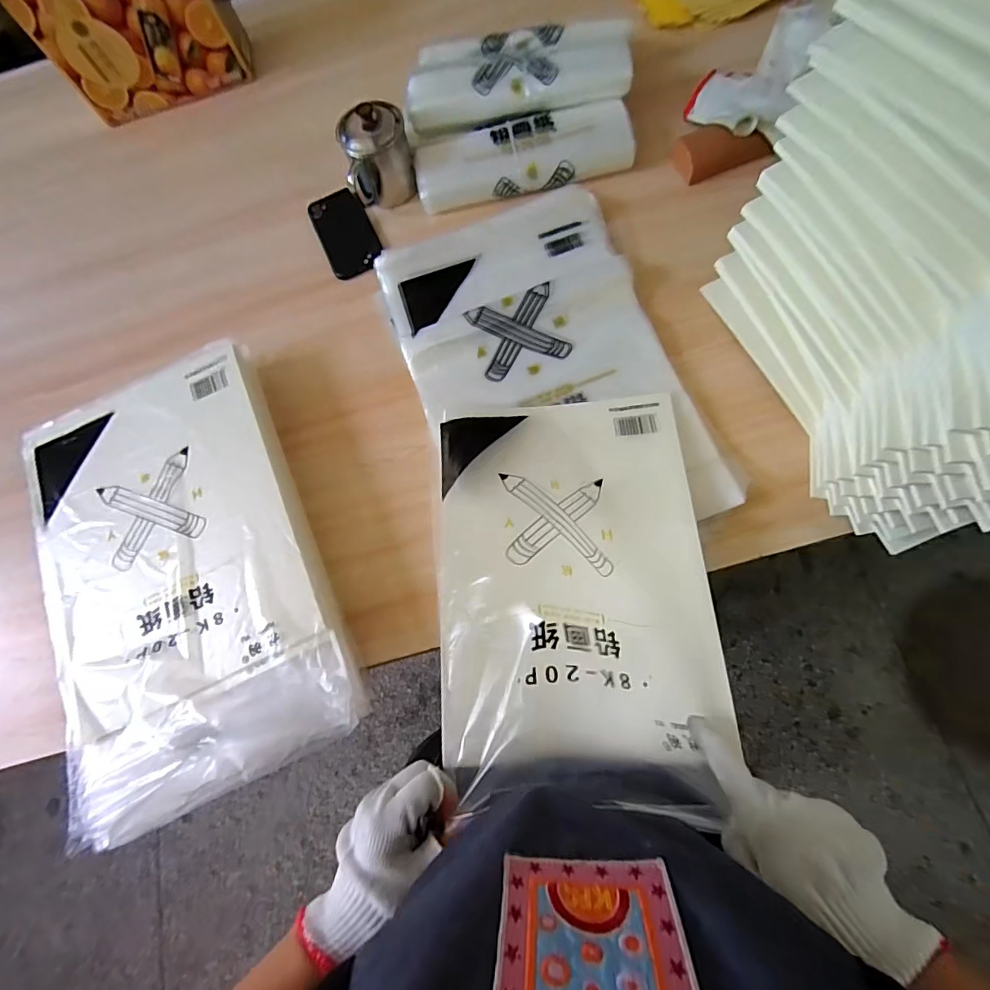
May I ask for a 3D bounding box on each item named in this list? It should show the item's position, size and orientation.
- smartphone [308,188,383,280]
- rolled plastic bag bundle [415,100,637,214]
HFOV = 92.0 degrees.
[{"bbox_3d":[-0.216,-0.381,0.692,0.077,0.015,0.152,-24,73,0],"label":"smartphone"},{"bbox_3d":[0.038,-0.469,0.660,0.298,0.050,0.090,-12,73,4],"label":"rolled plastic bag bundle"}]

